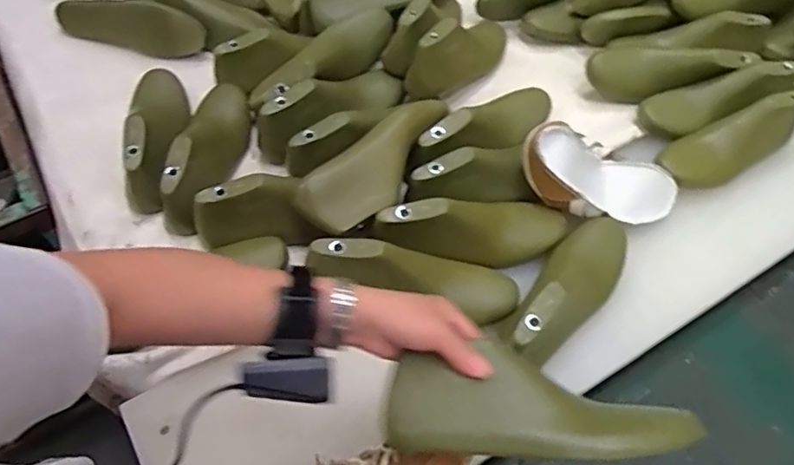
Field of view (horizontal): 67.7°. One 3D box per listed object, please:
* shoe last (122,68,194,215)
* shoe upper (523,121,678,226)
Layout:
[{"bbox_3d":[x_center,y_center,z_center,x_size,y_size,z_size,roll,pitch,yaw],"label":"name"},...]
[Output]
[{"bbox_3d":[-0.314,-0.144,0.771,0.077,0.092,0.240,-8,56,-7],"label":"shoe last"},{"bbox_3d":[0.251,-0.065,0.742,0.237,0.071,0.084,14,53,-25],"label":"shoe upper"}]

